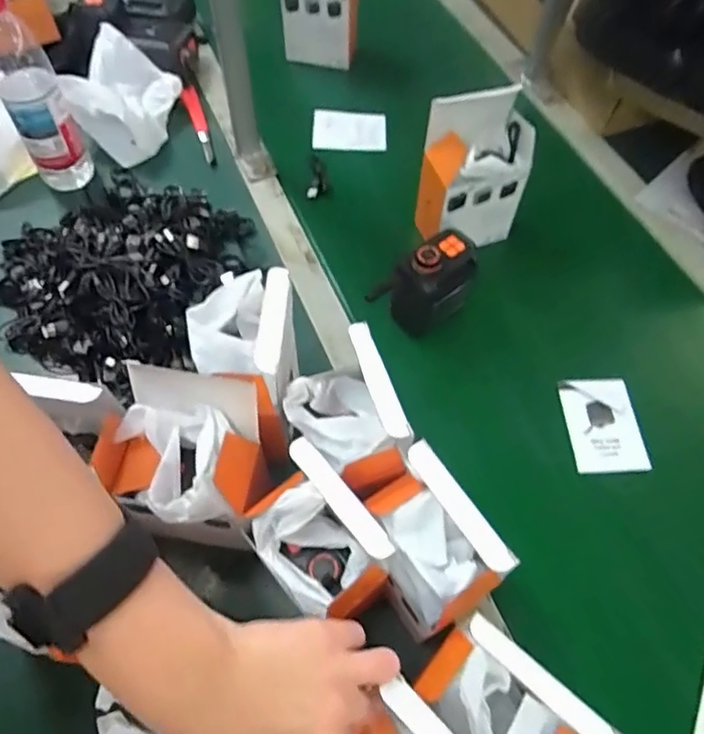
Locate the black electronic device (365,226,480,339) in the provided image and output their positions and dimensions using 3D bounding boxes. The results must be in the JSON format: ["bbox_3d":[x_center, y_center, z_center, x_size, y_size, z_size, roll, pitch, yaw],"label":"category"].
[{"bbox_3d":[0.078,-0.073,0.605,0.055,0.088,0.126,37,65,18],"label":"black electronic device"}]

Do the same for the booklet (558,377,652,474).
[{"bbox_3d":[0.254,0.058,0.593,0.071,0.004,0.099,-4,64,0],"label":"booklet"}]

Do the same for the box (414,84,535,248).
[{"bbox_3d":[0.136,-0.213,0.645,0.103,0.162,0.064,-17,62,-12],"label":"box"}]

